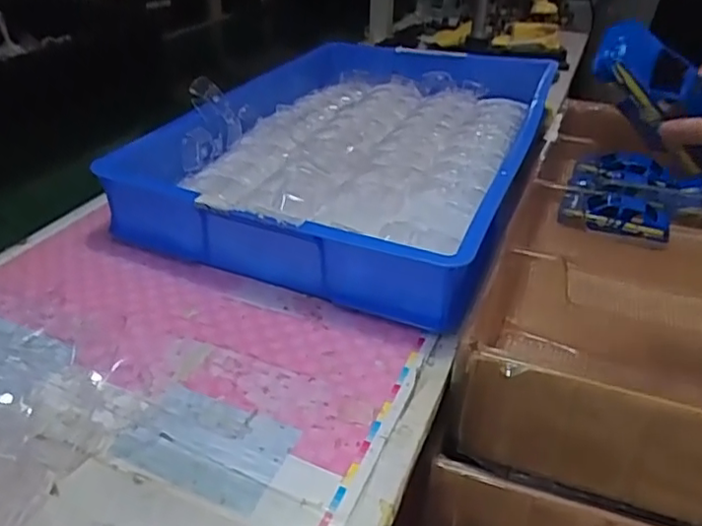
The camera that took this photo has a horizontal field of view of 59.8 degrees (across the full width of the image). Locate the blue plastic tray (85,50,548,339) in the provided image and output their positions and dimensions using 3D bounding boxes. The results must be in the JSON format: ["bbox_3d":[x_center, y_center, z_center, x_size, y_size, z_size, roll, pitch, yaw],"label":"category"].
[{"bbox_3d":[0.018,-0.145,0.732,0.343,0.089,0.565,13,35,16],"label":"blue plastic tray"}]

